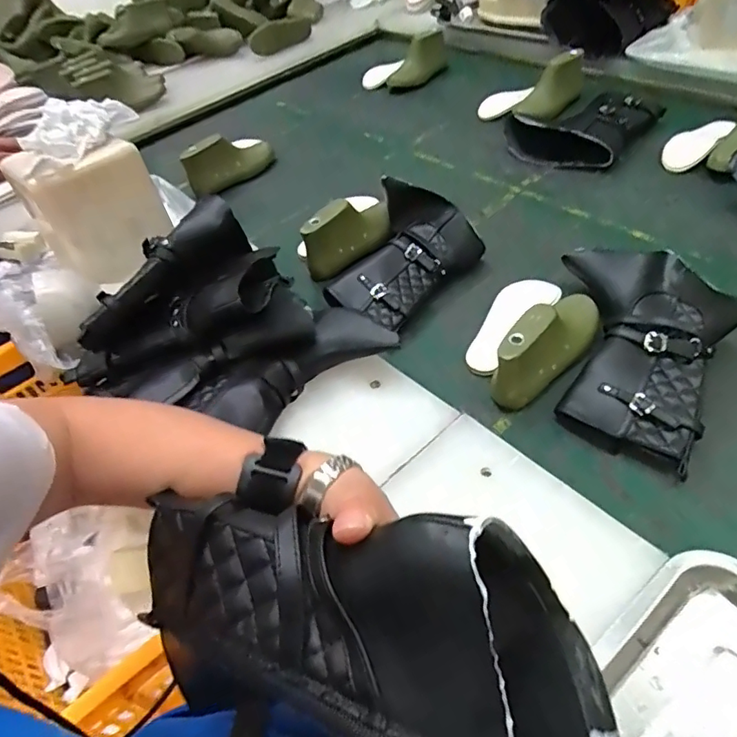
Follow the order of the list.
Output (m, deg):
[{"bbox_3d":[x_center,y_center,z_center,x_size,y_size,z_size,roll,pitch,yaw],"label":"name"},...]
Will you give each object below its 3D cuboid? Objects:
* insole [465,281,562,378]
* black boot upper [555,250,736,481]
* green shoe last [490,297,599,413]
[{"bbox_3d":[0.168,-0.059,0.628,0.058,0.011,0.166,35,66,25],"label":"insole"},{"bbox_3d":[0.270,-0.029,0.551,0.184,0.087,0.220,22,56,26],"label":"black boot upper"},{"bbox_3d":[0.194,-0.026,0.561,0.186,0.090,0.047,-40,54,-23],"label":"green shoe last"}]

